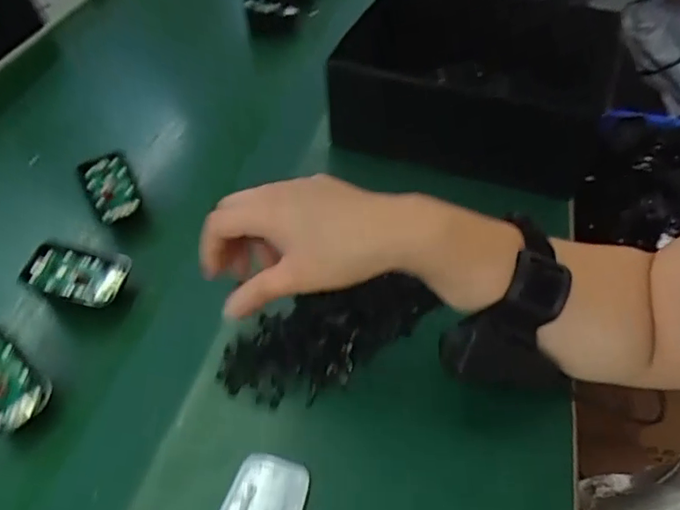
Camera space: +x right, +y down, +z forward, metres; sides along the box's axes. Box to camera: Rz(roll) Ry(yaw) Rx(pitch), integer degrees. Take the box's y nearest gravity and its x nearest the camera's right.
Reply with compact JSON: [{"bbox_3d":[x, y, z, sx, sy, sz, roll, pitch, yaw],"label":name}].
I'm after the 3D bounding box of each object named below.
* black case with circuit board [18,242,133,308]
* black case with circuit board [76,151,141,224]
[{"bbox_3d":[-0.203,0.013,0.411,0.073,0.008,0.045,14,59,-6],"label":"black case with circuit board"},{"bbox_3d":[-0.206,-0.061,0.478,0.043,0.011,0.064,-23,78,-7],"label":"black case with circuit board"}]

